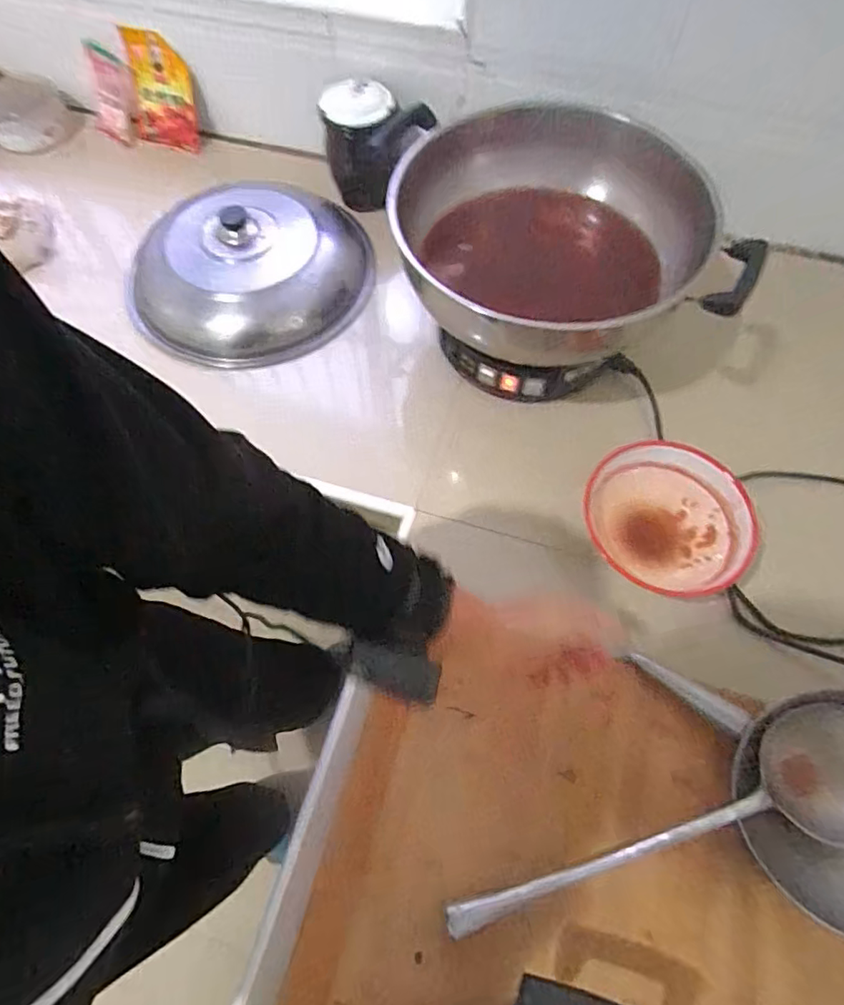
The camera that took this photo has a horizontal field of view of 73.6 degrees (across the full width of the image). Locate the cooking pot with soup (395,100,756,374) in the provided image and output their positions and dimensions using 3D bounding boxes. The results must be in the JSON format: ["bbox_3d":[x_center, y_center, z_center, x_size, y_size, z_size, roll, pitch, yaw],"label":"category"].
[{"bbox_3d":[0.131,-0.297,0.671,0.325,0.140,0.313,0,69,1],"label":"cooking pot with soup"}]

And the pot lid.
[{"bbox_3d":[-0.245,-0.337,0.816,0.322,0.103,0.270,7,70,4],"label":"pot lid"}]

